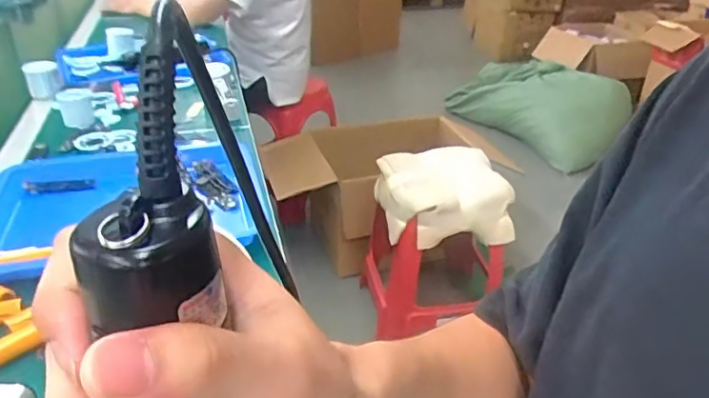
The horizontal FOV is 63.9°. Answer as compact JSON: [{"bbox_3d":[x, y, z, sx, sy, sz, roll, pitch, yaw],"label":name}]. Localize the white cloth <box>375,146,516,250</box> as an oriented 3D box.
[{"bbox_3d":[0.225,-0.011,1.468,0.318,0.144,0.259,-6,31,-13],"label":"white cloth"}]

